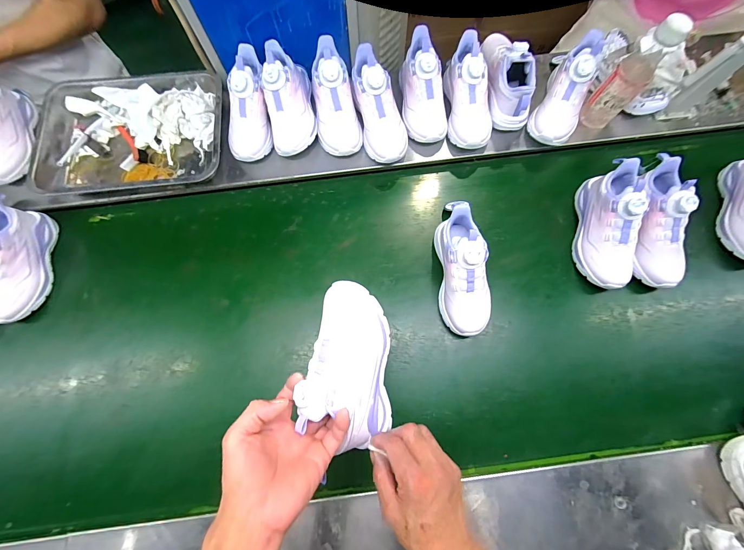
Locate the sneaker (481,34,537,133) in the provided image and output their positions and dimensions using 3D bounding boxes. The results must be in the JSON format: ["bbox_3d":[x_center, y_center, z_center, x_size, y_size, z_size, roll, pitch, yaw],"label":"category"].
[{"bbox_3d":[0.264,-0.388,0.597,0.074,0.087,0.192,-11,90,-2],"label":"sneaker"}]

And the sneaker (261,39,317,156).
[{"bbox_3d":[-0.159,-0.337,0.604,0.088,0.091,0.207,-6,95,-1],"label":"sneaker"}]

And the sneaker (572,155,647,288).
[{"bbox_3d":[0.436,-0.091,0.571,0.083,0.108,0.225,6,89,2],"label":"sneaker"}]

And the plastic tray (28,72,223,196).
[{"bbox_3d":[-0.475,-0.278,0.640,0.364,0.088,0.261,-8,75,-2],"label":"plastic tray"}]

